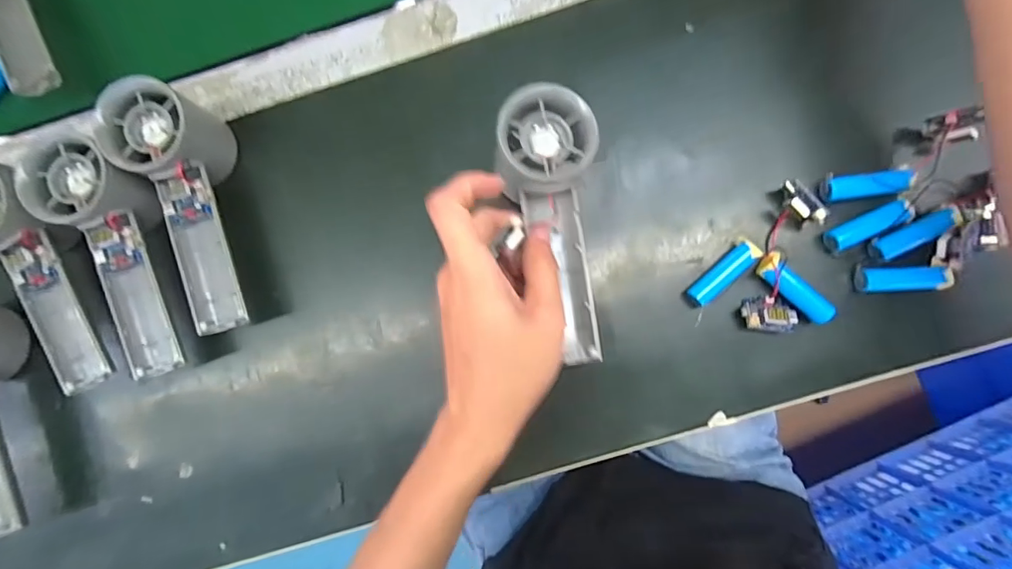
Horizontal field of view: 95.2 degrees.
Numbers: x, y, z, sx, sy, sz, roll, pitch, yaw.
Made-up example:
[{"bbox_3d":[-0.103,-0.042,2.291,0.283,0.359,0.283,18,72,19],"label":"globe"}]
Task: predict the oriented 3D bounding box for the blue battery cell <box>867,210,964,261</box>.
[{"bbox_3d":[0.257,-0.032,0.291,0.051,0.011,0.016,-29,86,2],"label":"blue battery cell"}]

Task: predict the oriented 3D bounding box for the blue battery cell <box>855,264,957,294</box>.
[{"bbox_3d":[0.251,-0.003,0.292,0.050,0.013,0.017,3,87,4],"label":"blue battery cell"}]

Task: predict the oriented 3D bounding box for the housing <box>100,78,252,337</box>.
[{"bbox_3d":[-0.210,-0.047,0.305,0.056,0.059,0.159,-8,87,3],"label":"housing"}]

